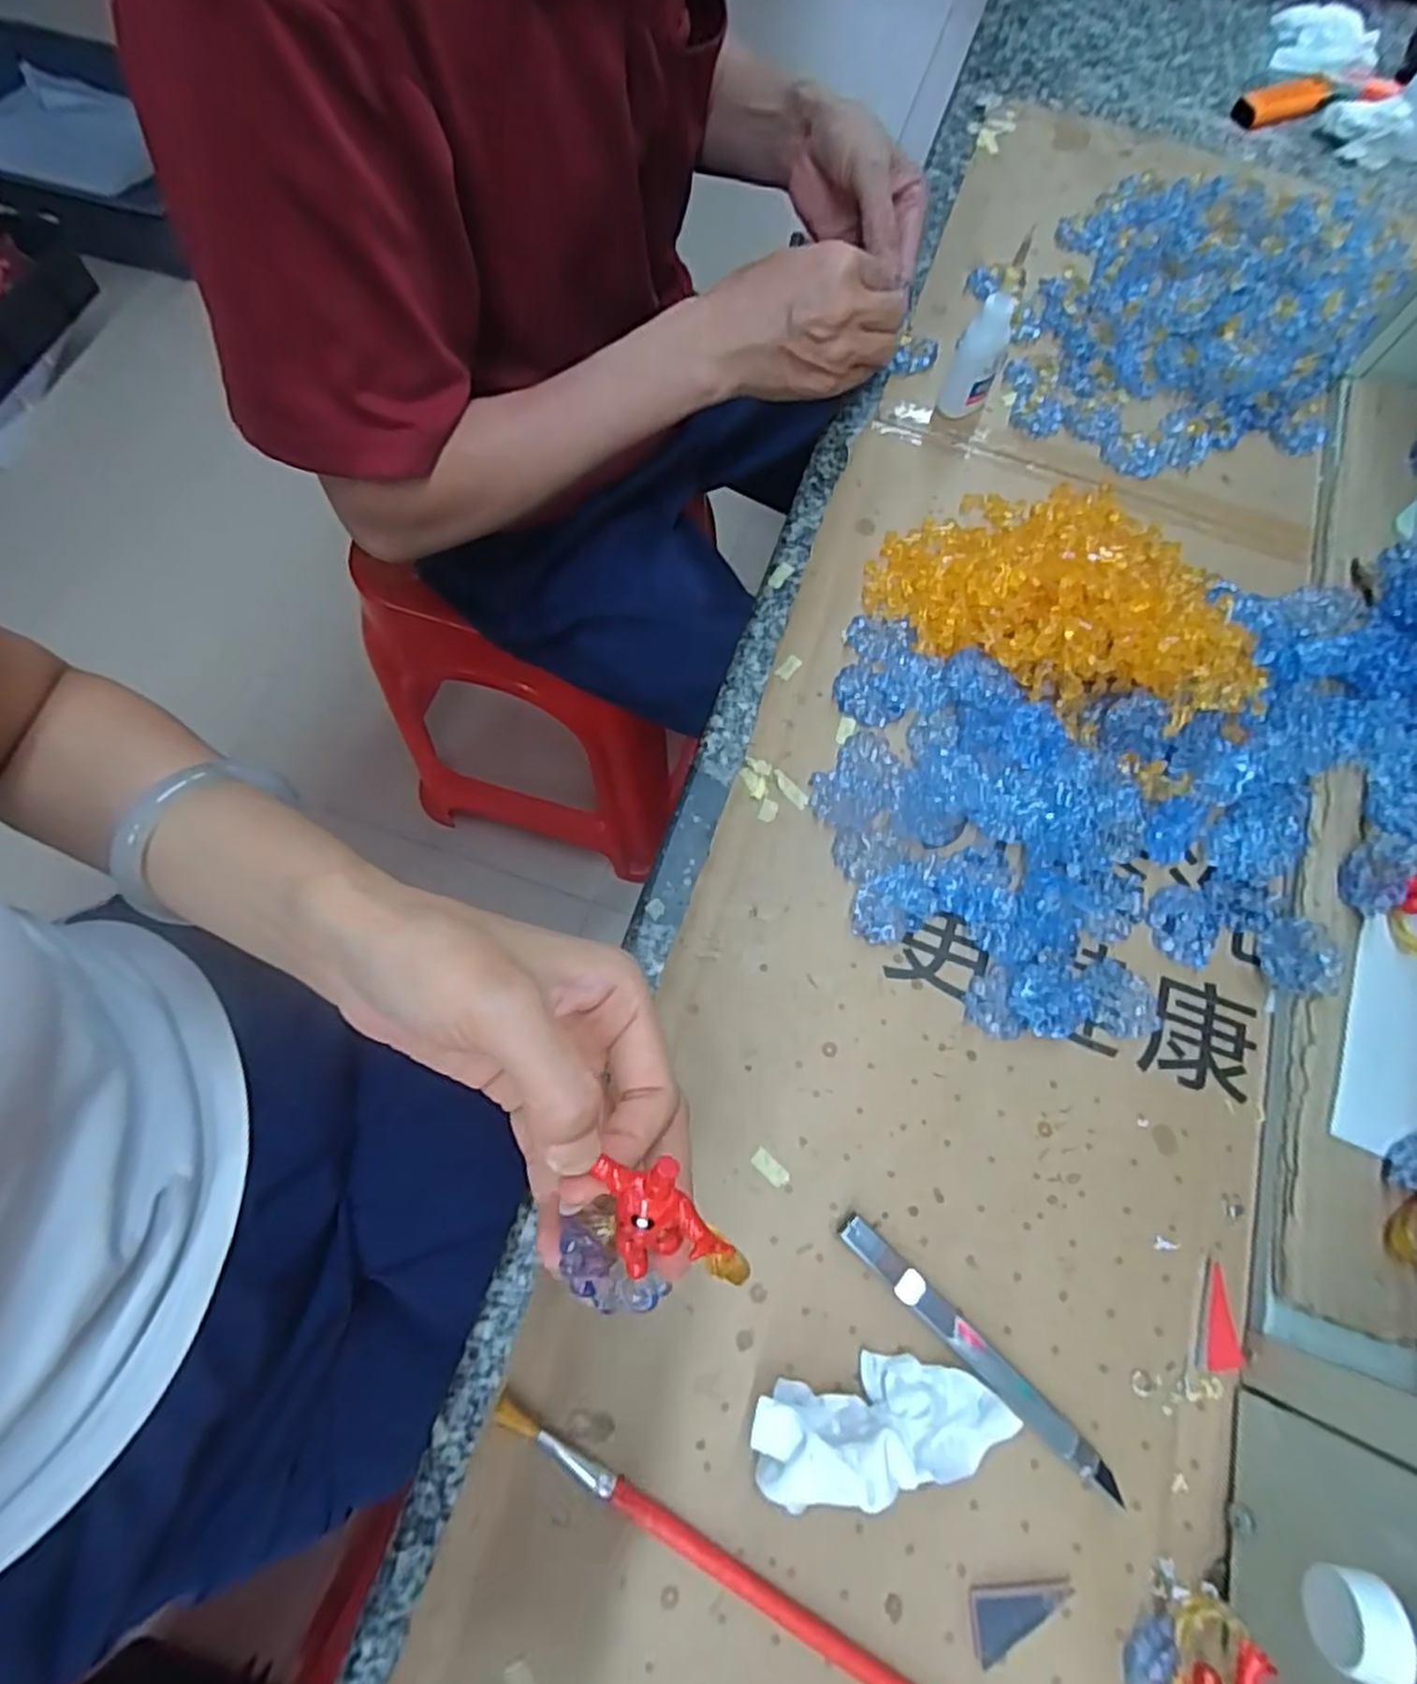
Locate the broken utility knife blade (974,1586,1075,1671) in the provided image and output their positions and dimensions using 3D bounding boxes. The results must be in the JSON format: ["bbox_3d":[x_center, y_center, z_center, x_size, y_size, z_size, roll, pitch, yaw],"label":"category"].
[{"bbox_3d":[0.112,0.278,0.266,0.036,0.007,0.019,-1,70,0],"label":"broken utility knife blade"}]

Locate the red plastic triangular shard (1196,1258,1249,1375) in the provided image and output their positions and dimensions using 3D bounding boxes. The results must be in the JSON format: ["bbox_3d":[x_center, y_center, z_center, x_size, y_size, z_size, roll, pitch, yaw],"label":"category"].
[{"bbox_3d":[0.207,0.192,0.302,0.016,0.004,0.040,13,71,2],"label":"red plastic triangular shard"}]

